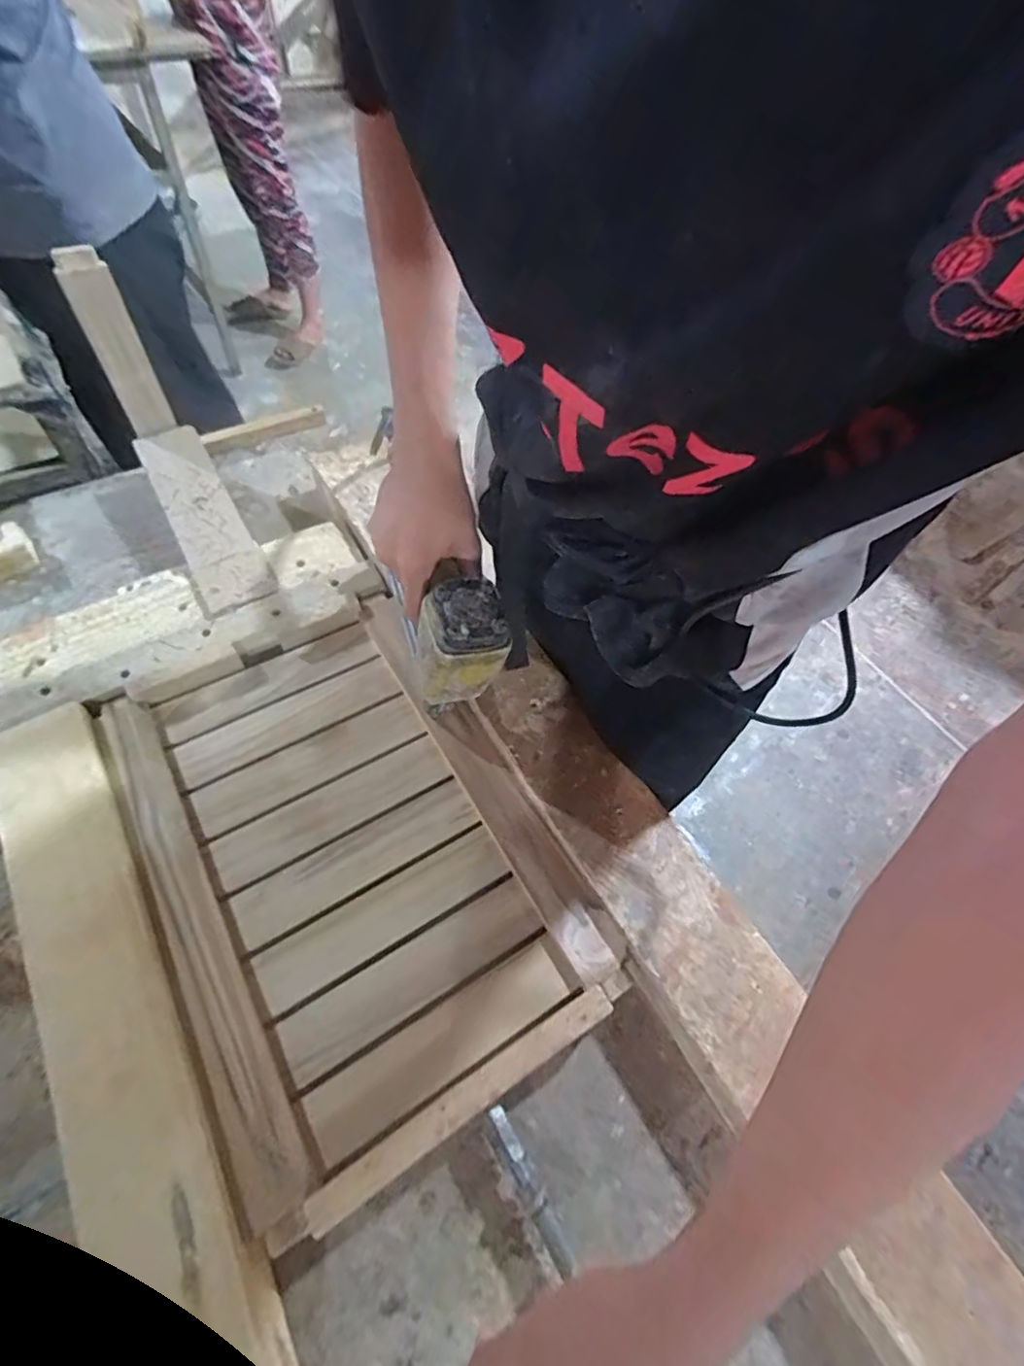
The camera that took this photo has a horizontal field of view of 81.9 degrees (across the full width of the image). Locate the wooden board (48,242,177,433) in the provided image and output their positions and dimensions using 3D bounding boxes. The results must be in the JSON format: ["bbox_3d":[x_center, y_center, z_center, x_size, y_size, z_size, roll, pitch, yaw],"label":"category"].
[{"bbox_3d":[-0.427,-0.361,0.641,0.048,0.188,0.021,-25,64,-19],"label":"wooden board"}]

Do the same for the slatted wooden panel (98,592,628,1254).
[{"bbox_3d":[-0.138,0.137,0.501,0.290,0.048,0.427,-27,64,-20],"label":"slatted wooden panel"}]

